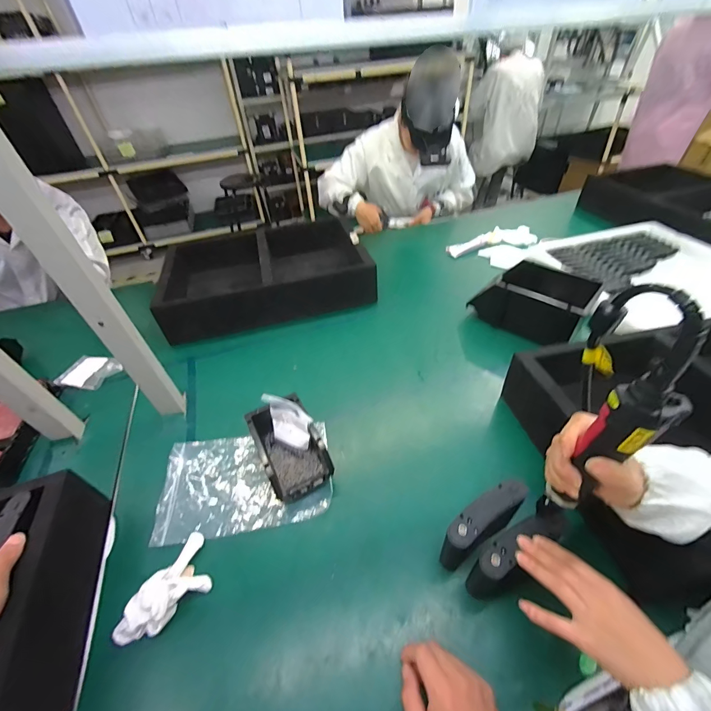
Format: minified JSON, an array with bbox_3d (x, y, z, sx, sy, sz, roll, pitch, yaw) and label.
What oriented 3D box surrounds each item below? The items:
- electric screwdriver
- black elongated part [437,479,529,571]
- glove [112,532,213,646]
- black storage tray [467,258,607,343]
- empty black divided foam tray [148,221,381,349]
[{"bbox_3d":[0.218,0.112,0.320,0.034,0.248,0.042,-36,52,-28],"label":"electric screwdriver"},{"bbox_3d":[0.170,0.235,0.458,0.129,0.114,0.043,-29,49,-23],"label":"black elongated part"},{"bbox_3d":[-0.252,0.321,0.459,0.073,0.050,0.141,20,49,24],"label":"glove"},{"bbox_3d":[0.431,-0.140,0.824,0.241,0.106,0.155,31,55,32],"label":"black storage tray"},{"bbox_3d":[-0.259,-0.257,1.005,0.557,0.153,0.431,-14,44,-9],"label":"empty black divided foam tray"}]

